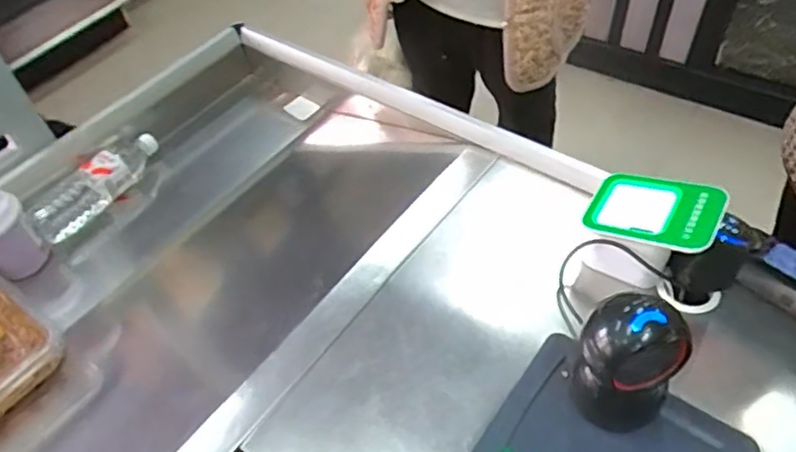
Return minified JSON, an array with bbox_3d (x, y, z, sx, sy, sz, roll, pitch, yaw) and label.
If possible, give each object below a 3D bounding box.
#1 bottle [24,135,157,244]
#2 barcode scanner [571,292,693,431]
[{"bbox_3d":[-0.469,-0.068,0.978,0.077,0.061,0.228,23,56,23],"label":"bottle"},{"bbox_3d":[0.221,0.132,0.598,0.093,0.152,0.078,28,58,26],"label":"barcode scanner"}]

